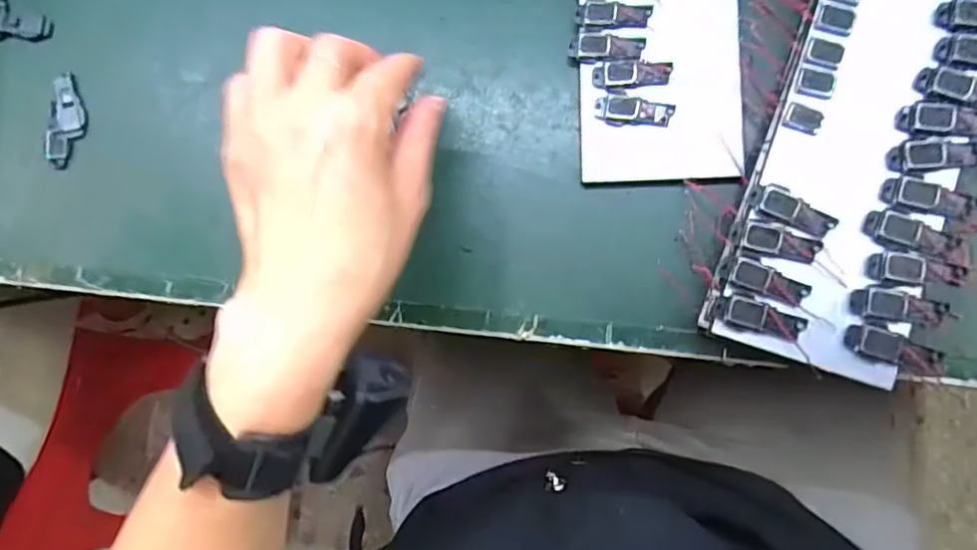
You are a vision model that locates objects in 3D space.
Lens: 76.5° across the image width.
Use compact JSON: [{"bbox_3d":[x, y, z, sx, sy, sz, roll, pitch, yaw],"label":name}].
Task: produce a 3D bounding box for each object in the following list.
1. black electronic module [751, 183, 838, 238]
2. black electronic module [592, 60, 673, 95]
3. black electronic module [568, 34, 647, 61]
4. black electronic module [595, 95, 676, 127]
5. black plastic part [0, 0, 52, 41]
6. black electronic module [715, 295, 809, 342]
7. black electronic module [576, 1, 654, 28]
[{"bbox_3d":[0.142,-0.030,0.287,0.038,0.005,0.015,25,88,9],"label":"black electronic module"},{"bbox_3d":[0.074,-0.103,0.321,0.039,0.004,0.016,-3,84,7],"label":"black electronic module"},{"bbox_3d":[0.062,-0.120,0.323,0.038,0.004,0.013,7,85,8],"label":"black electronic module"},{"bbox_3d":[0.075,-0.085,0.319,0.039,0.004,0.016,6,85,8],"label":"black electronic module"},{"bbox_3d":[-0.298,-0.159,0.387,0.056,0.004,0.031,39,90,10],"label":"black plastic part"},{"bbox_3d":[0.125,0.020,0.283,0.038,0.004,0.015,20,87,9],"label":"black electronic module"},{"bbox_3d":[0.066,-0.137,0.325,0.038,0.004,0.013,7,85,8],"label":"black electronic module"}]

